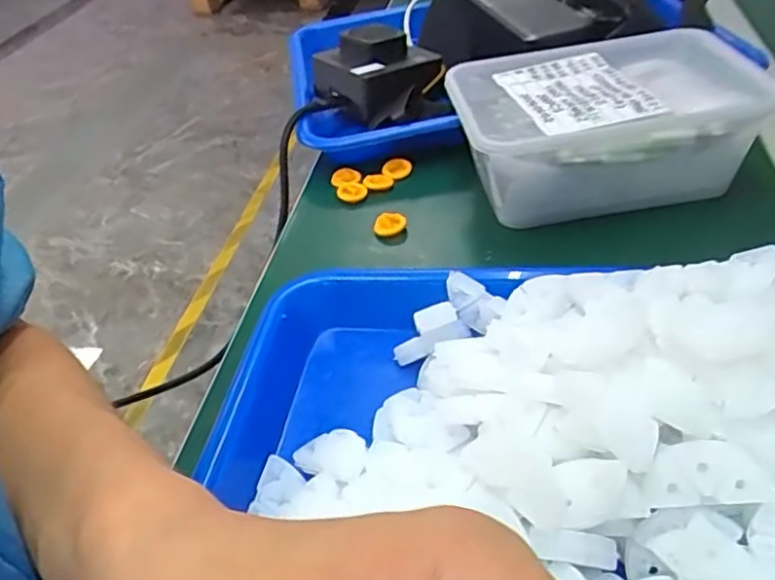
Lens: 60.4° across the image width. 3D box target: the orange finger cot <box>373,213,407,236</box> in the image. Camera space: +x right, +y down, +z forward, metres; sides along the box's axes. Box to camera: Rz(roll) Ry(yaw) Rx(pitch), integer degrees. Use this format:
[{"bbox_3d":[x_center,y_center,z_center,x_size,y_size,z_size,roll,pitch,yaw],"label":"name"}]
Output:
[{"bbox_3d":[0.001,-0.040,0.407,0.020,0.009,0.012,-9,41,0],"label":"orange finger cot"}]

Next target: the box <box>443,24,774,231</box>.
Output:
[{"bbox_3d":[0.125,-0.099,0.404,0.165,0.065,0.107,-9,41,-1],"label":"box"}]

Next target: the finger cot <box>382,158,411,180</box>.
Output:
[{"bbox_3d":[0.006,-0.083,0.455,0.017,0.007,0.017,-4,41,3],"label":"finger cot"}]

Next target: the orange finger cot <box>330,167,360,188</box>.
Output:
[{"bbox_3d":[-0.029,-0.076,0.454,0.021,0.007,0.022,-8,41,-1],"label":"orange finger cot"}]

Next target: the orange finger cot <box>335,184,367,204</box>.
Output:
[{"bbox_3d":[-0.024,-0.065,0.441,0.020,0.005,0.020,-5,41,2],"label":"orange finger cot"}]

